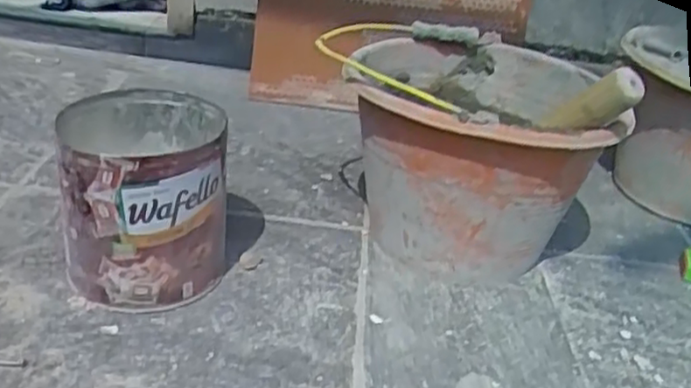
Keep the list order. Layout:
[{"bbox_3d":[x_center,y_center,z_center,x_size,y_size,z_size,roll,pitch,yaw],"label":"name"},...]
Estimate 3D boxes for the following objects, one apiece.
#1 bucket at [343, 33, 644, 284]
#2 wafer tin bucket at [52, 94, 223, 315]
[{"bbox_3d":[0.128,-0.047,0.746,0.243,0.232,0.257,6,28,-3],"label":"bucket"},{"bbox_3d":[-0.188,0.003,0.660,0.136,0.155,0.159,-2,29,-16],"label":"wafer tin bucket"}]

